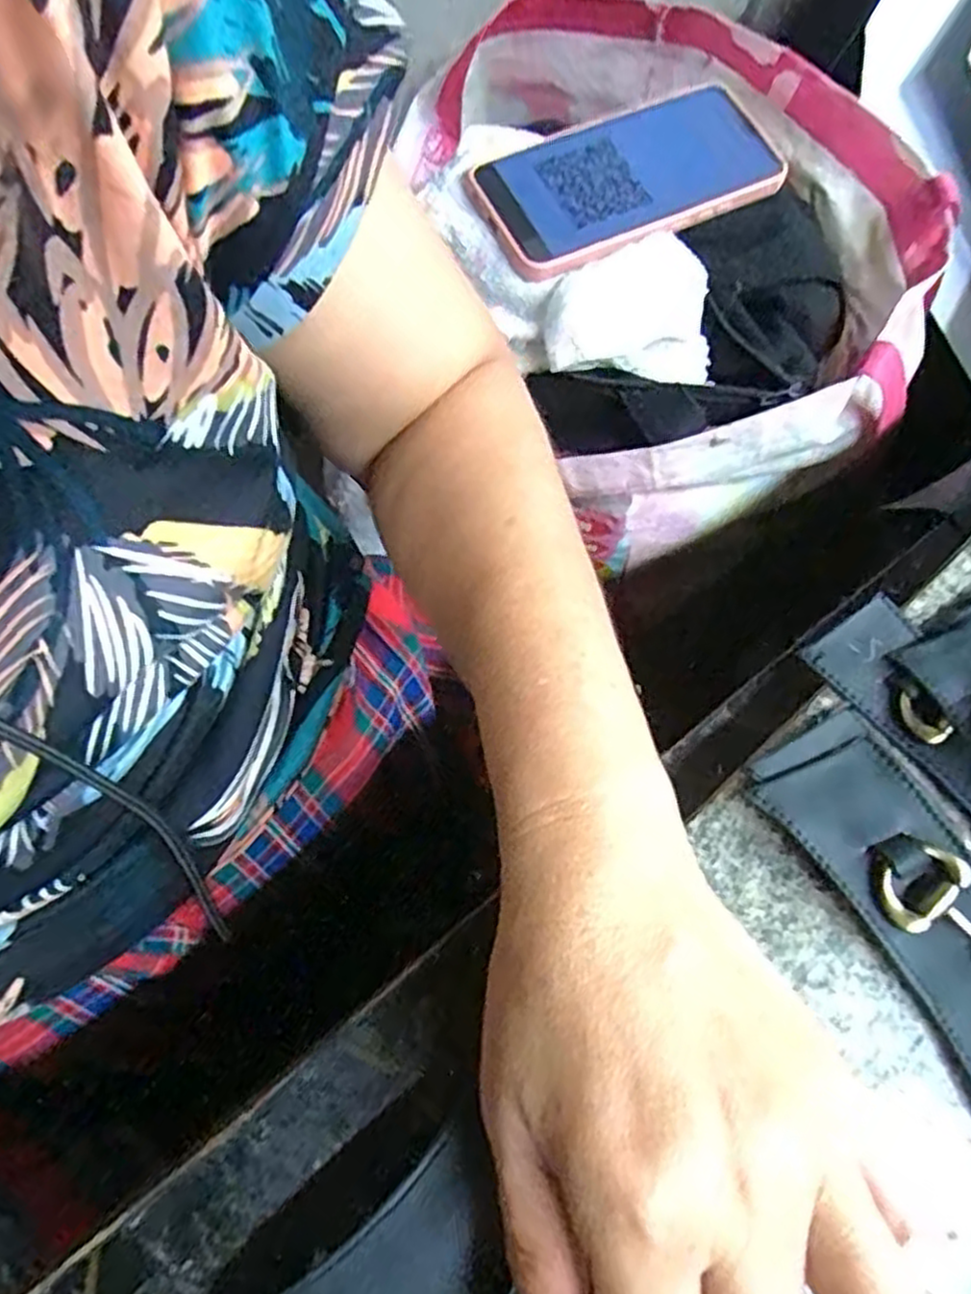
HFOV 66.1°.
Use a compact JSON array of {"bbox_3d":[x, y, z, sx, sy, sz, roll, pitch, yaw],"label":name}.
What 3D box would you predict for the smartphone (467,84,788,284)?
[{"bbox_3d":[0.080,-0.259,0.408,0.167,0.016,0.086,-22,70,-7],"label":"smartphone"}]

